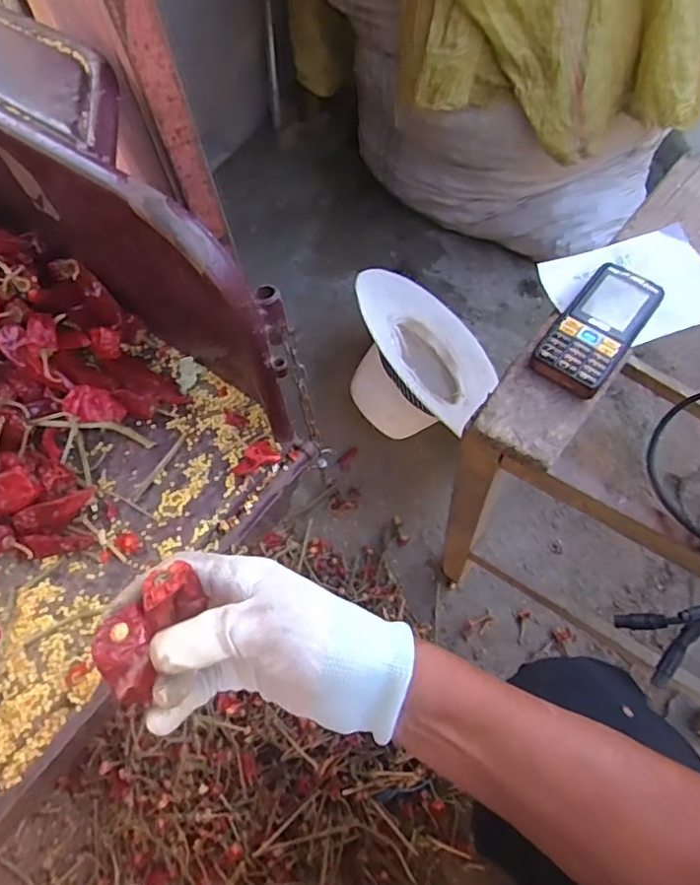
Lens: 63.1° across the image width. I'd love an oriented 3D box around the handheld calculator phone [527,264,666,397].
[{"bbox_3d":[0.204,-0.095,0.470,0.059,0.019,0.127,33,69,20],"label":"handheld calculator phone"}]

